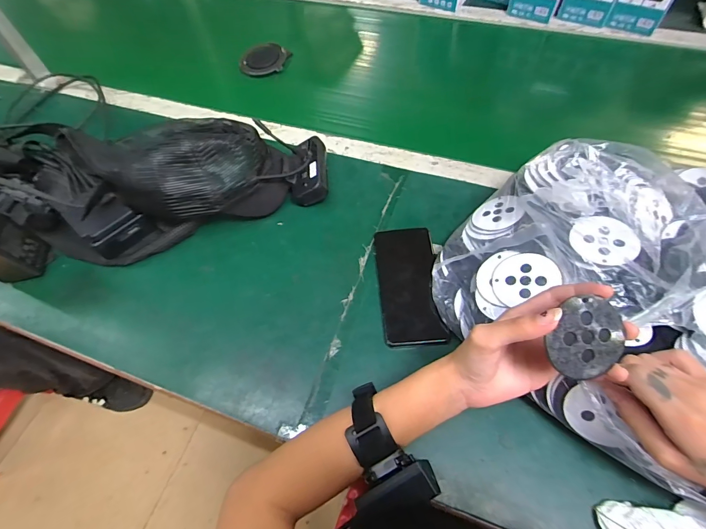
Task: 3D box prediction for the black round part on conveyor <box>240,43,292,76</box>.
[{"bbox_3d":[-0.168,-0.397,0.698,0.091,0.017,0.077,9,62,8],"label":"black round part on conveyor"}]

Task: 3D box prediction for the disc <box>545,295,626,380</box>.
[{"bbox_3d":[0.172,0.054,0.264,0.060,0.007,0.056,0,92,-9],"label":"disc"}]

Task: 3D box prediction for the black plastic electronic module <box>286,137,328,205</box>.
[{"bbox_3d":[-0.064,-0.138,0.523,0.054,0.050,0.107,-5,61,0],"label":"black plastic electronic module"}]

